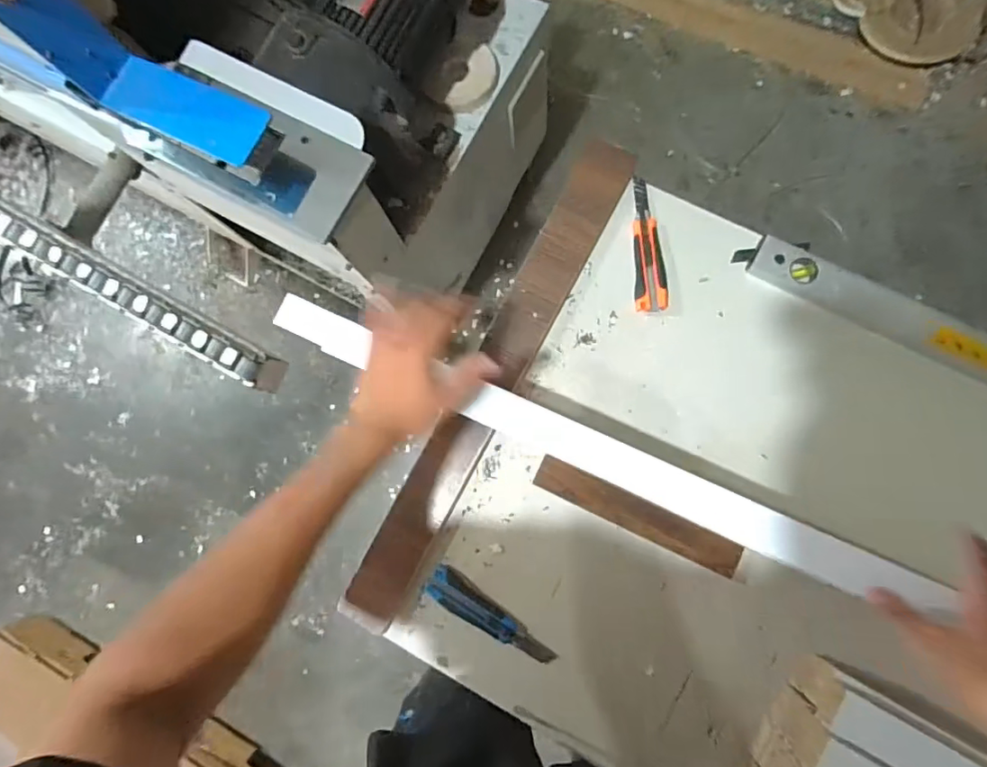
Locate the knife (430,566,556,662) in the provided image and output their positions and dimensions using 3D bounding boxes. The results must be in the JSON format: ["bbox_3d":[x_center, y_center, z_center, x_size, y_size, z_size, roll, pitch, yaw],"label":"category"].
[{"bbox_3d":[-0.004,0.298,0.675,0.178,0.023,0.043,37,87,8],"label":"knife"}]

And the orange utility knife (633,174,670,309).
[{"bbox_3d":[0.210,-0.190,0.720,0.043,0.010,0.190,-1,83,4],"label":"orange utility knife"}]

